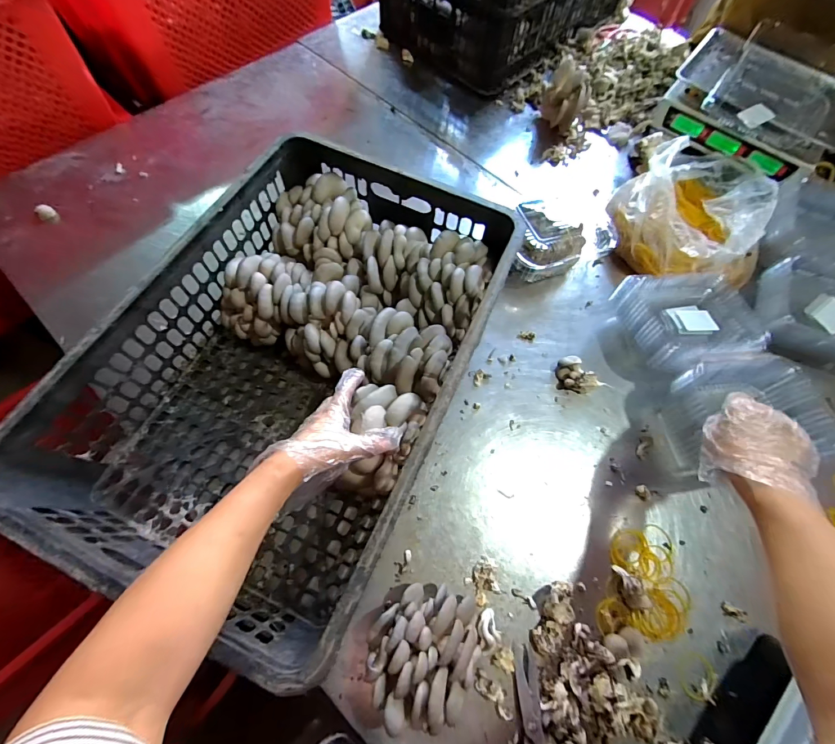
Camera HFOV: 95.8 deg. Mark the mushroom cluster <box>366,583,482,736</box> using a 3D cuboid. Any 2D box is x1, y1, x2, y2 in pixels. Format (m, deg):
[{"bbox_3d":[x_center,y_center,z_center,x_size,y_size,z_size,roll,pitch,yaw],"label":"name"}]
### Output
[{"bbox_3d":[0.017,0.318,0.427,0.147,0.072,0.133,0,68,-3],"label":"mushroom cluster"}]

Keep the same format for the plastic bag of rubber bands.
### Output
[{"bbox_3d":[0.514,-0.316,0.716,0.268,0.111,0.352,14,67,2],"label":"plastic bag of rubber bands"}]

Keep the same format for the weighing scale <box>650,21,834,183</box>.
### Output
[{"bbox_3d":[0.731,-0.587,0.809,0.336,0.103,0.378,37,69,12],"label":"weighing scale"}]

